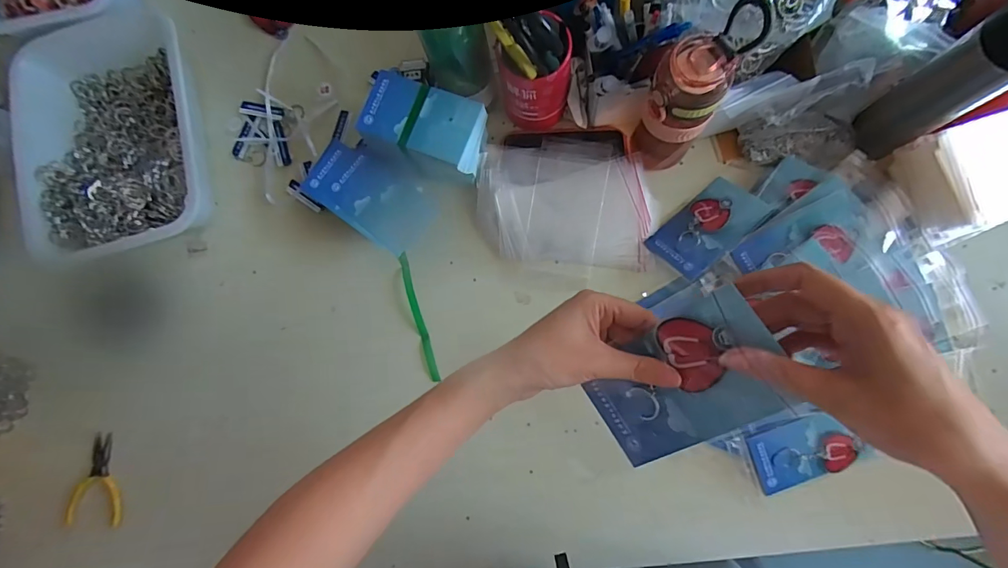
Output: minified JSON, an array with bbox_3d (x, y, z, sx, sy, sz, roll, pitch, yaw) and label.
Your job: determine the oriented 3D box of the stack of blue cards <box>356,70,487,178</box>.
[{"bbox_3d":[-0.094,-0.191,0.563,0.139,0.083,0.081,21,85,8],"label":"stack of blue cards"}]

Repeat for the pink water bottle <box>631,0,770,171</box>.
[{"bbox_3d":[0.197,-0.200,0.489,0.070,0.192,0.089,31,86,9],"label":"pink water bottle"}]

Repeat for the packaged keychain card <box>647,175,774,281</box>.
[{"bbox_3d":[0.258,-0.072,0.564,0.133,0.008,0.080,-41,61,-1],"label":"packaged keychain card"}]

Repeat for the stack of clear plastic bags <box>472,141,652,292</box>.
[{"bbox_3d":[0.080,-0.097,0.587,0.229,0.024,0.184,7,83,6],"label":"stack of clear plastic bags"}]

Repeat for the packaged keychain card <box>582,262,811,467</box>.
[{"bbox_3d":[0.116,0.063,0.303,0.132,0.008,0.092,-38,76,38],"label":"packaged keychain card"}]

